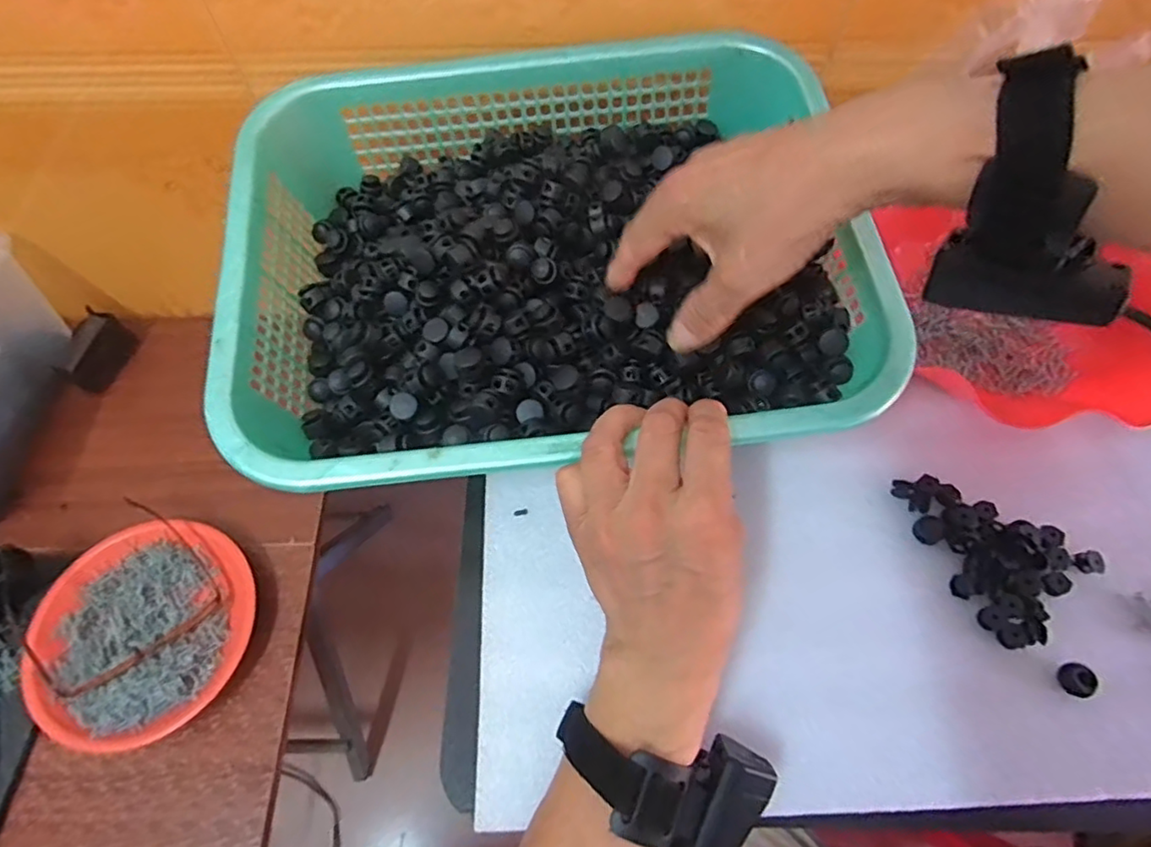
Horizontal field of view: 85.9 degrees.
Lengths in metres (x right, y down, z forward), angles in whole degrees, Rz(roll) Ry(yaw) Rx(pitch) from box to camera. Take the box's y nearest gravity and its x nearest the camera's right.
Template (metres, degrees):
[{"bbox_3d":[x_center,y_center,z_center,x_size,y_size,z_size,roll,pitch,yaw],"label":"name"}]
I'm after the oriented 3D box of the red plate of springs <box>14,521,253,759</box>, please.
[{"bbox_3d":[-0.392,0.184,0.559,0.177,0.027,0.187,0,64,1],"label":"red plate of springs"}]

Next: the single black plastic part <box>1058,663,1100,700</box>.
[{"bbox_3d":[0.281,0.143,0.344,0.017,0.011,0.018,-6,64,-2],"label":"single black plastic part"}]

